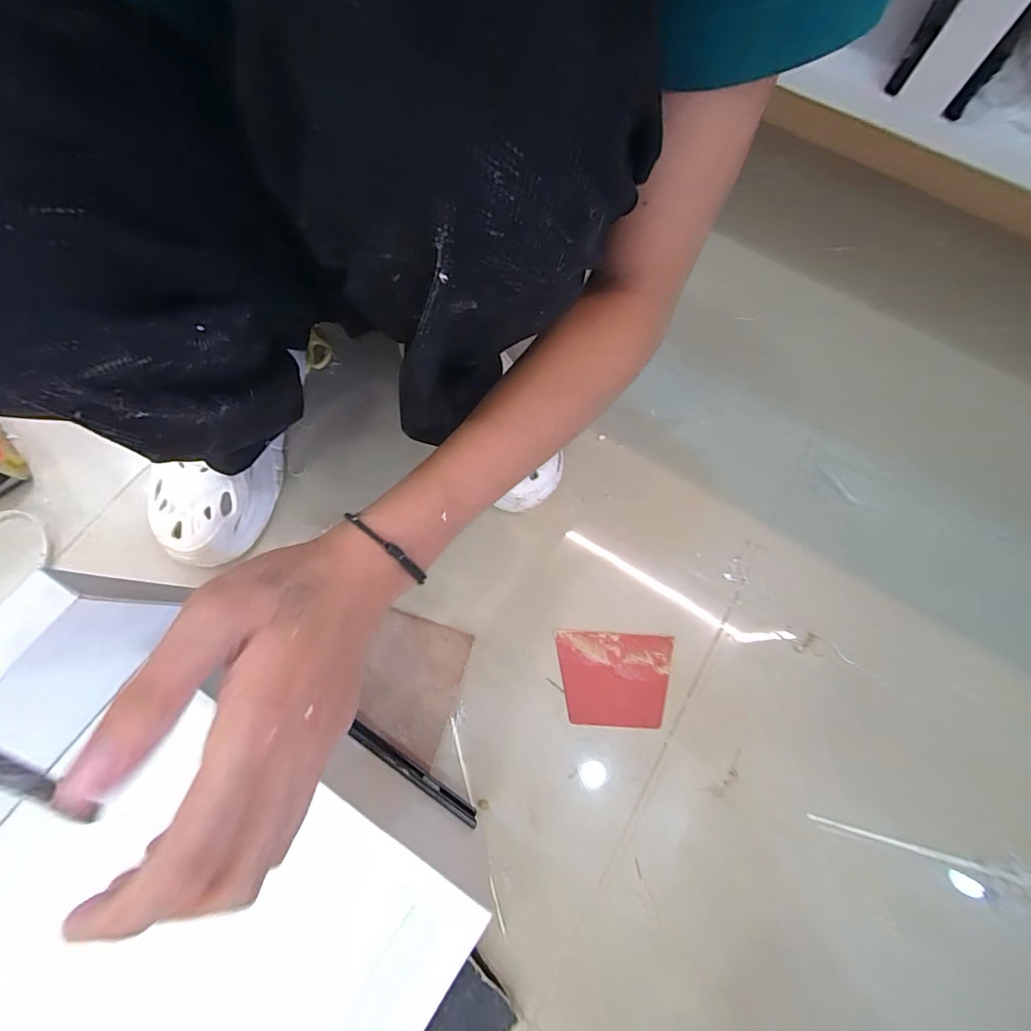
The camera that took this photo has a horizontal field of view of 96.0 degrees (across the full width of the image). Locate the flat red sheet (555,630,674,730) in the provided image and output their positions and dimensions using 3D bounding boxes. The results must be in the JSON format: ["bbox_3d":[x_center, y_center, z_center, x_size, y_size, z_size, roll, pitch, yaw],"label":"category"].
[{"bbox_3d":[0.094,0.155,0.441,0.105,0.004,0.083,4,75,1],"label":"flat red sheet"}]

